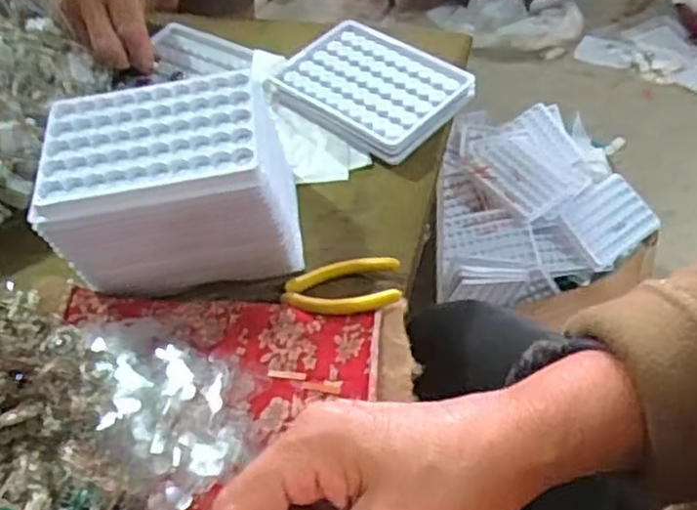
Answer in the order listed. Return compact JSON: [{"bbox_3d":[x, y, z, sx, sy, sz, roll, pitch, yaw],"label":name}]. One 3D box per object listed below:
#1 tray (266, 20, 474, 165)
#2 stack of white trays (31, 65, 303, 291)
[{"bbox_3d":[0.015,-0.124,0.529,0.128,0.019,0.092,33,62,27],"label":"tray"},{"bbox_3d":[-0.101,-0.042,0.426,0.130,0.084,0.085,-9,52,-1],"label":"stack of white trays"}]

